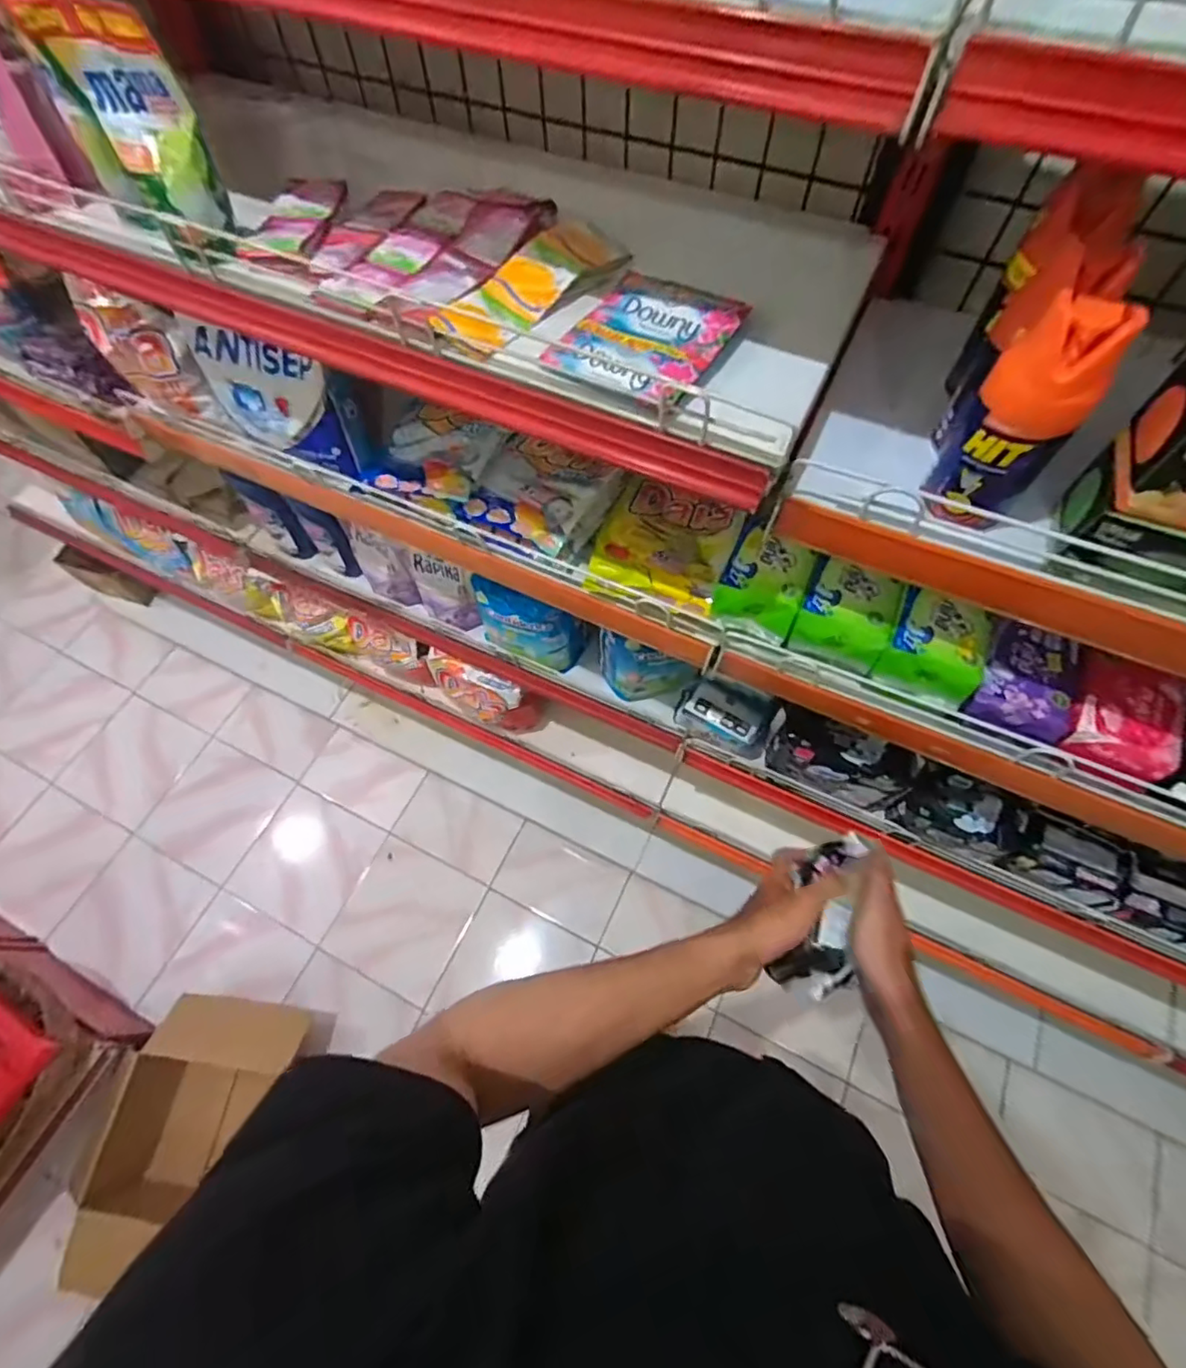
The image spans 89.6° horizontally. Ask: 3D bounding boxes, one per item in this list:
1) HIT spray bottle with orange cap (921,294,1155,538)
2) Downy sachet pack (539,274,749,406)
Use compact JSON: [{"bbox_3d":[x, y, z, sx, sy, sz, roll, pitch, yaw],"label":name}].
[{"bbox_3d":[0.283,-0.179,0.395,0.063,0.134,0.075,36,69,17],"label":"HIT spray bottle with orange cap"},{"bbox_3d":[0.044,-0.279,0.473,0.121,0.014,0.136,27,67,19],"label":"Downy sachet pack"}]

